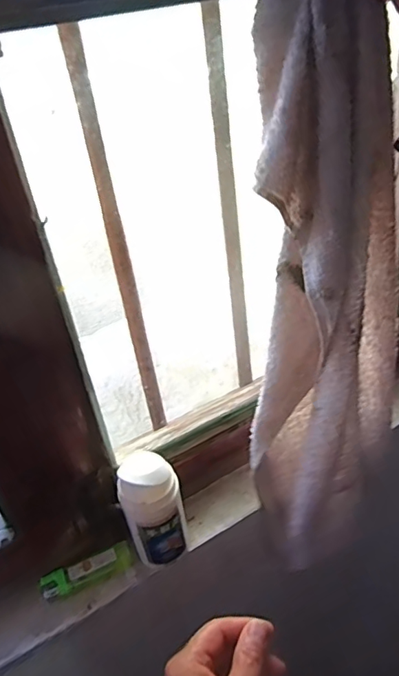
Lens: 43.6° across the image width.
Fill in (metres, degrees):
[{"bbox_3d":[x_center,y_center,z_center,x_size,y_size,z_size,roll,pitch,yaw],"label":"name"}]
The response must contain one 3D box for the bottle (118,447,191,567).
[{"bbox_3d":[-0.037,0.144,0.412,0.046,0.113,0.034,-14,34,-10],"label":"bottle"}]

